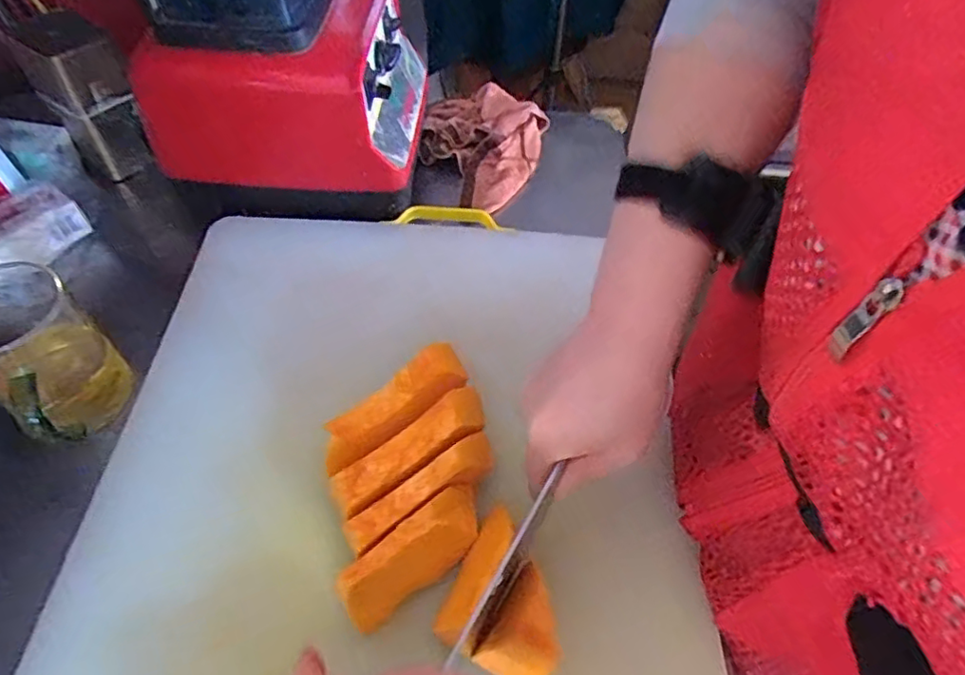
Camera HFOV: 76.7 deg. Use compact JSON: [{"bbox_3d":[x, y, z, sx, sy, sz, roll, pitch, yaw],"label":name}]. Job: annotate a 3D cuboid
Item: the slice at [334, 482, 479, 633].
[{"bbox_3d":[-0.040,0.126,0.363,0.097,0.052,0.029,-32,61,-24],"label":"slice"}]

